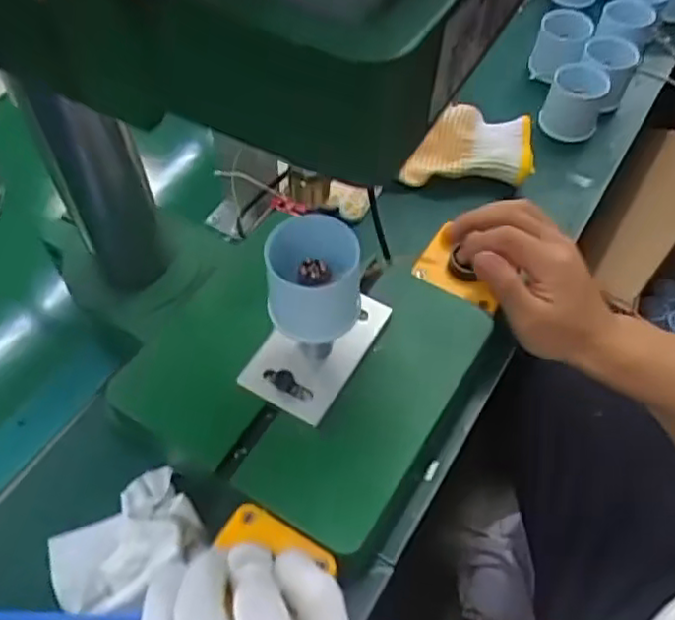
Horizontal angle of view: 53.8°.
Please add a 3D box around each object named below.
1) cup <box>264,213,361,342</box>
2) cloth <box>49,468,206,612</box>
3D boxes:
[{"bbox_3d":[-0.013,-0.017,0.365,0.050,0.059,0.044,1,56,2],"label":"cup"},{"bbox_3d":[-0.133,0.148,0.412,0.096,0.037,0.086,-32,61,-19],"label":"cloth"}]

